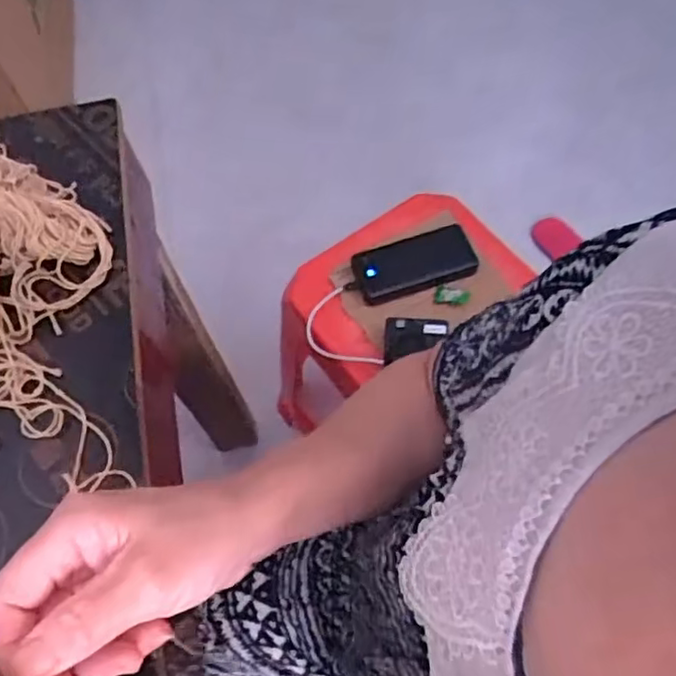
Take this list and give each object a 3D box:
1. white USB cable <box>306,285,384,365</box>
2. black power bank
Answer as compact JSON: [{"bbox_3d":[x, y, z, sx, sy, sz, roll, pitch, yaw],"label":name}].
[{"bbox_3d":[0.000,-0.003,0.831,0.072,0.019,0.125,-23,64,-9],"label":"white USB cable"},{"bbox_3d":[0.099,-0.101,0.845,0.152,0.019,0.081,-17,64,-6],"label":"black power bank"}]

